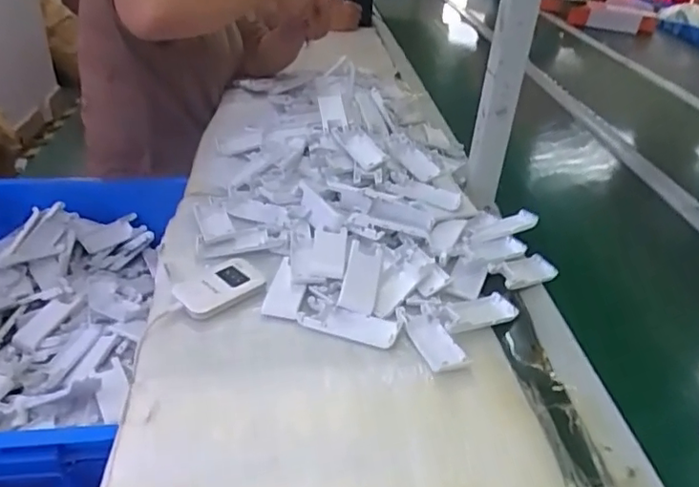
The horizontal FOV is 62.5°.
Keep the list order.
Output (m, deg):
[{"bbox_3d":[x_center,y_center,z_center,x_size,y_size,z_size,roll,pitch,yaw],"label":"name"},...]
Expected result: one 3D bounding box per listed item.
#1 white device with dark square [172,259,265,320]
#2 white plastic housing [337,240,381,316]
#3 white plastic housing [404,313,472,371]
[{"bbox_3d":[-0.142,0.046,0.622,0.062,0.016,0.093,29,40,33],"label":"white device with dark square"},{"bbox_3d":[0.014,0.035,0.638,0.038,0.012,0.100,7,33,5],"label":"white plastic housing"},{"bbox_3d":[0.085,0.094,0.572,0.041,0.015,0.085,-8,35,-19],"label":"white plastic housing"}]

